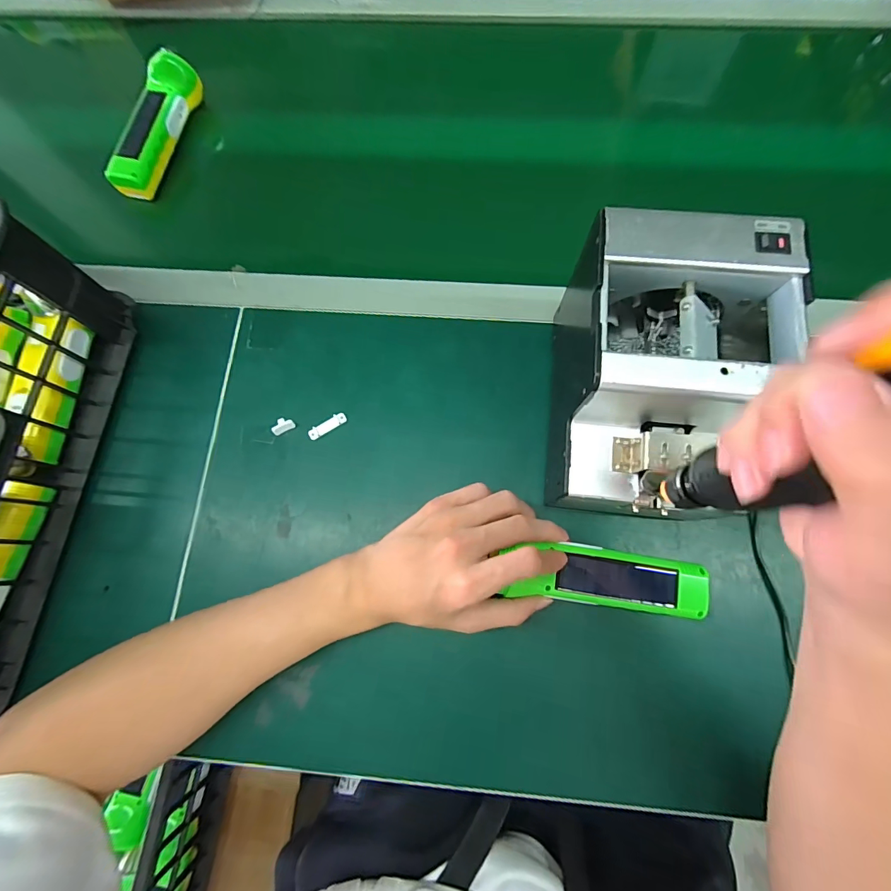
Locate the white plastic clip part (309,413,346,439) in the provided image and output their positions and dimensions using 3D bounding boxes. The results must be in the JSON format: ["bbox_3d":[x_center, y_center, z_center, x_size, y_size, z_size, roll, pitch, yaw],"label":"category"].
[{"bbox_3d":[-0.110,-0.018,0.388,0.038,0.008,0.010,-32,77,-6],"label":"white plastic clip part"}]

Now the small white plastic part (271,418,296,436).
[{"bbox_3d":[-0.151,-0.018,0.386,0.020,0.008,0.013,-30,77,-5],"label":"small white plastic part"}]

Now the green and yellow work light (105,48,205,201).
[{"bbox_3d":[-0.330,-0.361,0.470,0.044,0.033,0.178,14,77,5],"label":"green and yellow work light"}]

